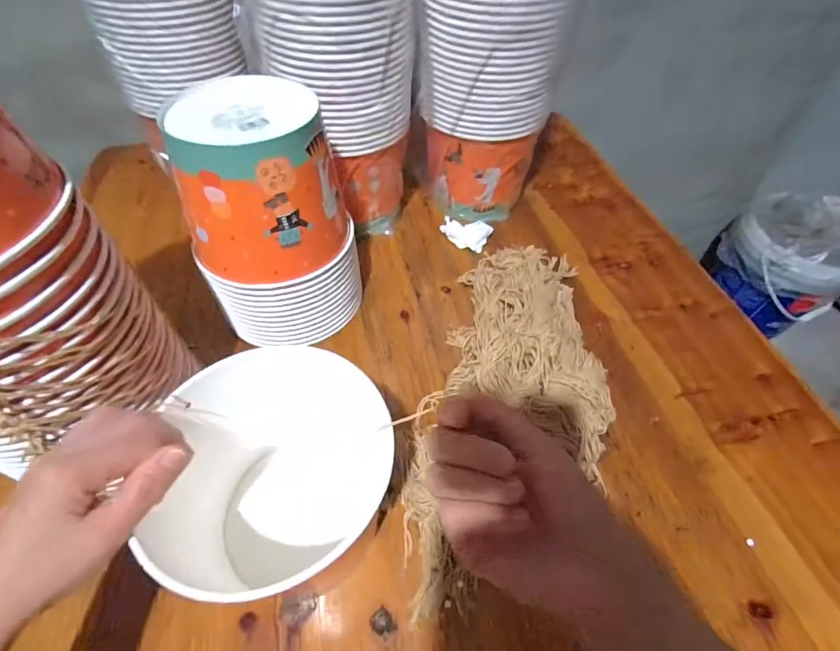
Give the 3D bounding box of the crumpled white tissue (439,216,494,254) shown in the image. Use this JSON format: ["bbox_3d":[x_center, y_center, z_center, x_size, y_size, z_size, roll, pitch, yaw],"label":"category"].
[{"bbox_3d":[0.064,-0.130,0.627,0.069,0.018,0.045,16,52,14],"label":"crumpled white tissue"}]

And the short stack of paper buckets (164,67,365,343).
[{"bbox_3d":[-0.147,-0.105,0.455,0.148,0.219,0.141,-11,51,-8],"label":"short stack of paper buckets"}]

